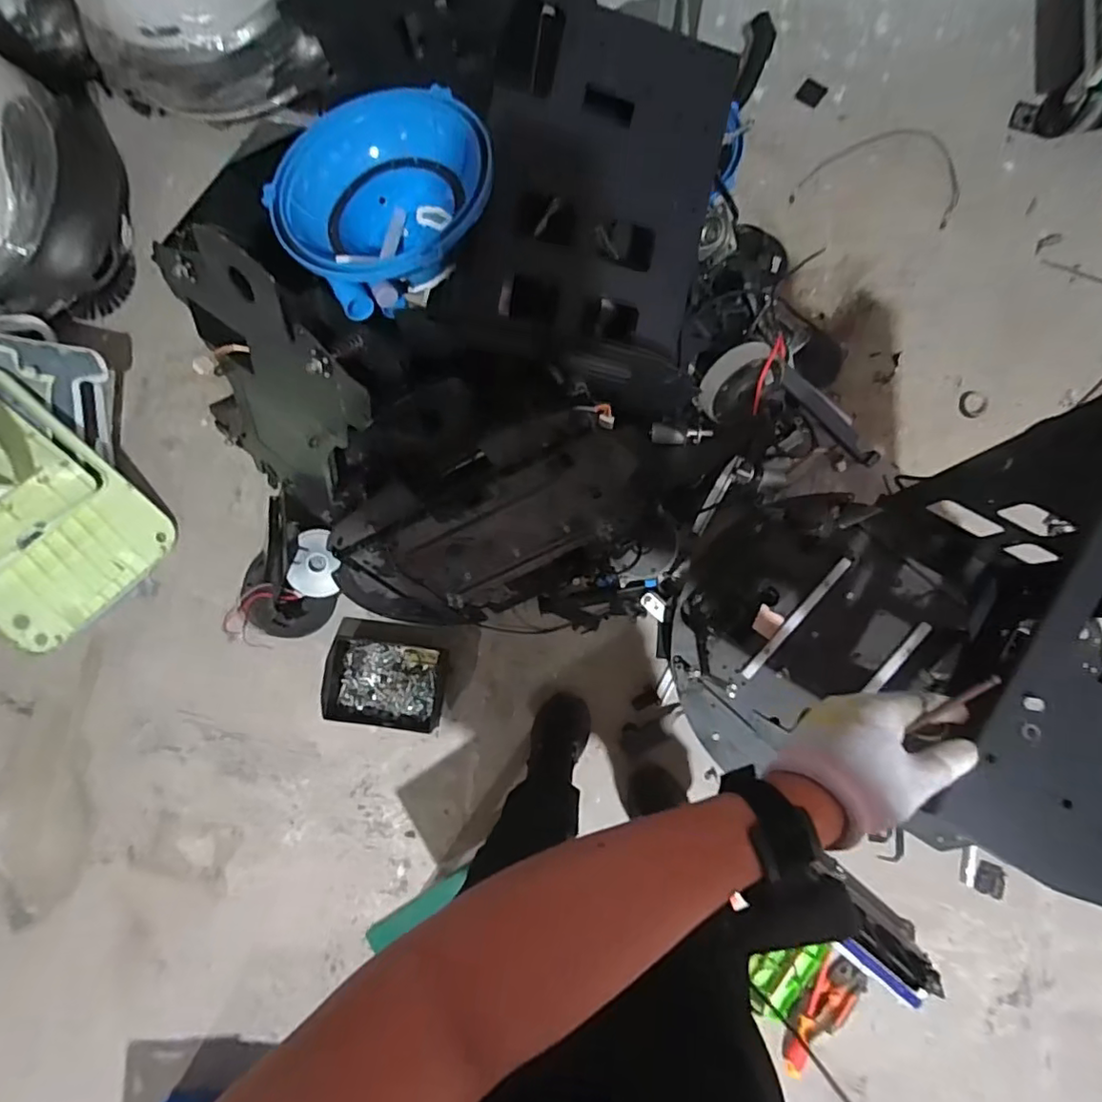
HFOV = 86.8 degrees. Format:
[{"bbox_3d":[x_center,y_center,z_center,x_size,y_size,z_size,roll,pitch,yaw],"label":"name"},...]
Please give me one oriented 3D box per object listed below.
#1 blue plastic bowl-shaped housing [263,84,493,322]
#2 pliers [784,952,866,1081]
[{"bbox_3d":[-0.219,-0.478,0.836,0.289,0.158,0.270,-1,82,6],"label":"blue plastic bowl-shaped housing"},{"bbox_3d":[0.510,0.883,1.096,0.092,0.029,0.233,33,88,8],"label":"pliers"}]

